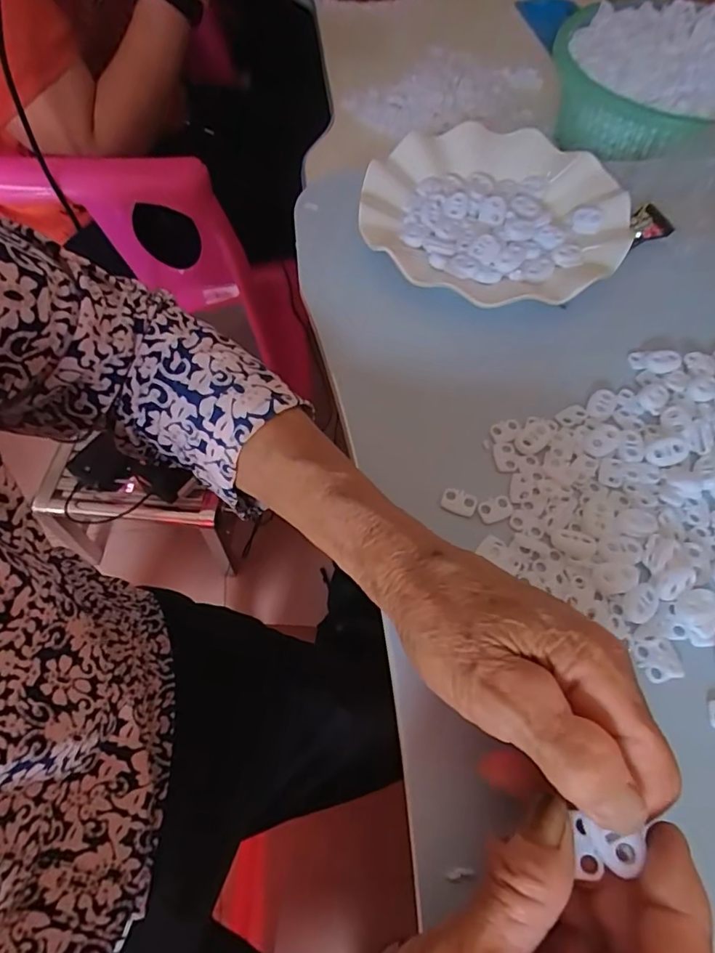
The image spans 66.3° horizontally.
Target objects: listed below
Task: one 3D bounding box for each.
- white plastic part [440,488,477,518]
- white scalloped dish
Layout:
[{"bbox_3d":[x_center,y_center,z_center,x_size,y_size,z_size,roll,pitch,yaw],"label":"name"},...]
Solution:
[{"bbox_3d":[0.054,0.013,0.290,0.018,0.005,0.012,23,62,14],"label":"white plastic part"},{"bbox_3d":[0.094,-0.187,0.383,0.175,0.022,0.184,2,59,1],"label":"white scalloped dish"}]

